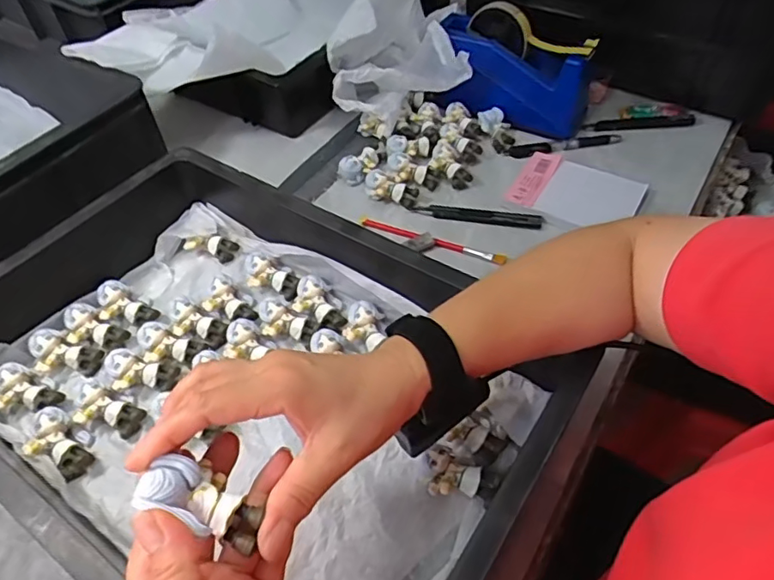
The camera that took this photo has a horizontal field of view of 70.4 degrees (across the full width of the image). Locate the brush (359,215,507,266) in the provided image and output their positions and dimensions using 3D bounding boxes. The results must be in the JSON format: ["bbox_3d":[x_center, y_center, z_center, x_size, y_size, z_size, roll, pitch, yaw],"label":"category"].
[{"bbox_3d":[0.046,-0.056,0.592,0.170,0.014,0.015,20,54,18],"label":"brush"}]

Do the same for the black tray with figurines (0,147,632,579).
[{"bbox_3d":[-0.117,0.076,0.429,0.490,0.113,0.321,26,56,22],"label":"black tray with figurines"}]

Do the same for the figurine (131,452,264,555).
[{"bbox_3d":[-0.088,0.101,0.260,0.057,0.029,0.028,32,54,-7],"label":"figurine"}]

